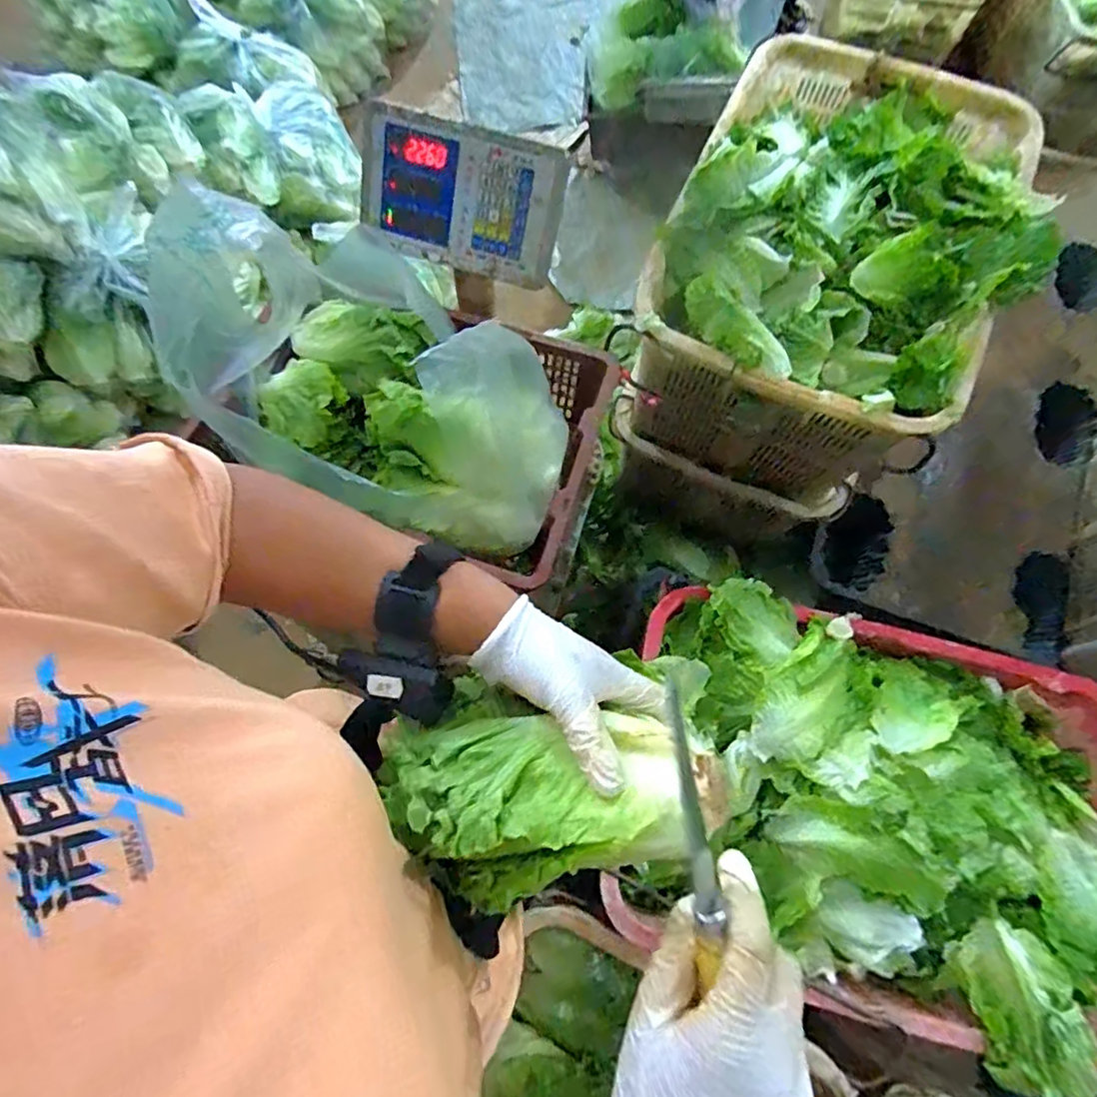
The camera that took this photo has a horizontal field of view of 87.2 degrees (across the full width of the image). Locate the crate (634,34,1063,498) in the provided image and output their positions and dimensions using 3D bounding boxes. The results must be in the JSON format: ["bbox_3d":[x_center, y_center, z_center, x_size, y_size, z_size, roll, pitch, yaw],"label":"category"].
[{"bbox_3d":[0.465,-0.480,0.990,0.476,0.380,0.680,23,74,8],"label":"crate"}]

